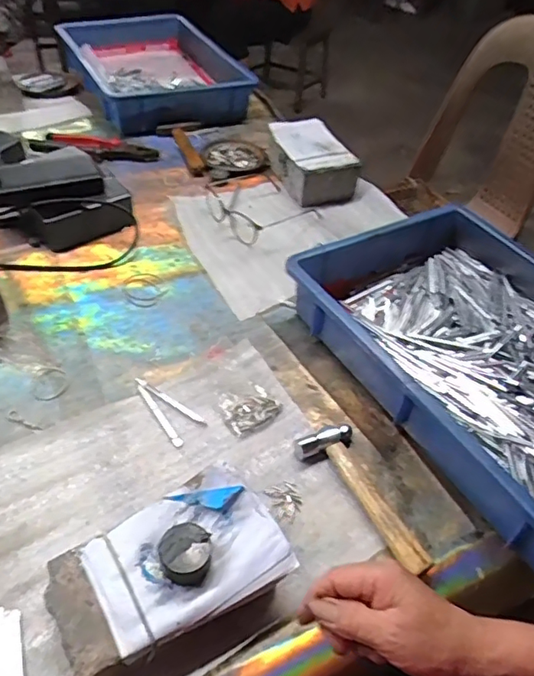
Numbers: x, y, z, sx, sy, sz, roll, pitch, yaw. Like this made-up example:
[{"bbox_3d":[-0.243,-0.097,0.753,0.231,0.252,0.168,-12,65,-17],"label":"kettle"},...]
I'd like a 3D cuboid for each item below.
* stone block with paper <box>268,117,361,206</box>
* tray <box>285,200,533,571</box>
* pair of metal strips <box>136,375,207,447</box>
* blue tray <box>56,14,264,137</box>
[{"bbox_3d":[0.073,-0.297,0.905,0.096,0.074,0.153,-15,48,-20],"label":"stone block with paper"},{"bbox_3d":[0.247,0.026,0.589,0.280,0.088,0.427,-20,50,-25],"label":"tray"},{"bbox_3d":[-0.101,0.070,0.562,0.040,0.004,0.095,-25,52,-28],"label":"pair of metal strips"},{"bbox_3d":[-0.240,-0.569,1.131,0.302,0.096,0.478,-12,47,-18],"label":"blue tray"}]

